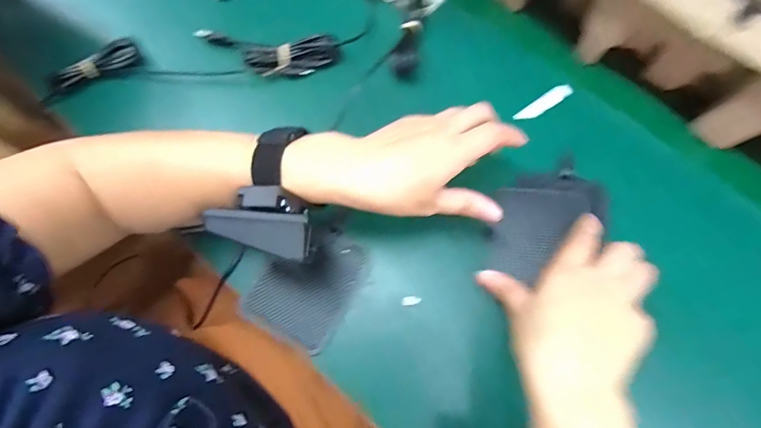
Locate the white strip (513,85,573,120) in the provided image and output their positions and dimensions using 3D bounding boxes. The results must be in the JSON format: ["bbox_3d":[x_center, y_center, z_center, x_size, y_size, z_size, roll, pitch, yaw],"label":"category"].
[{"bbox_3d":[0.153,-0.103,0.394,0.059,0.004,0.016,-35,66,-5],"label":"white strip"}]

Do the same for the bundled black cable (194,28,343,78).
[{"bbox_3d":[-0.110,-0.154,0.400,0.138,0.020,0.038,8,74,1],"label":"bundled black cable"}]

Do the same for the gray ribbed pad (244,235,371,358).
[{"bbox_3d":[-0.058,0.058,0.353,0.076,0.006,0.095,31,76,8],"label":"gray ribbed pad"}]

